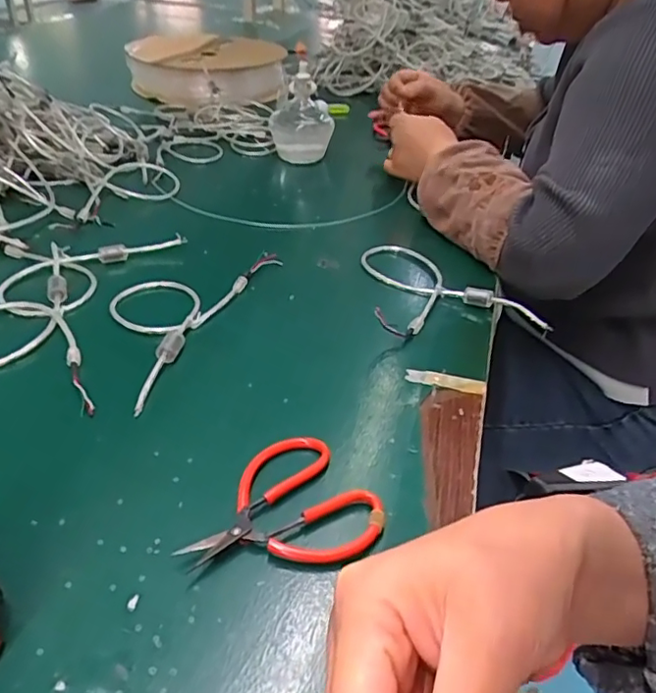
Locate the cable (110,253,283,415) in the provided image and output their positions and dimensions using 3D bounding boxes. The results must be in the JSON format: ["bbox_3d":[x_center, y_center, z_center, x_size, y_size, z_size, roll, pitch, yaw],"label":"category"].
[{"bbox_3d":[-0.142,-0.036,0.513,0.107,0.014,0.233,16,39,16],"label":"cable"}]

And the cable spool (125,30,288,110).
[{"bbox_3d":[-0.221,-0.508,1.044,0.229,0.067,0.241,15,39,14],"label":"cable spool"}]

